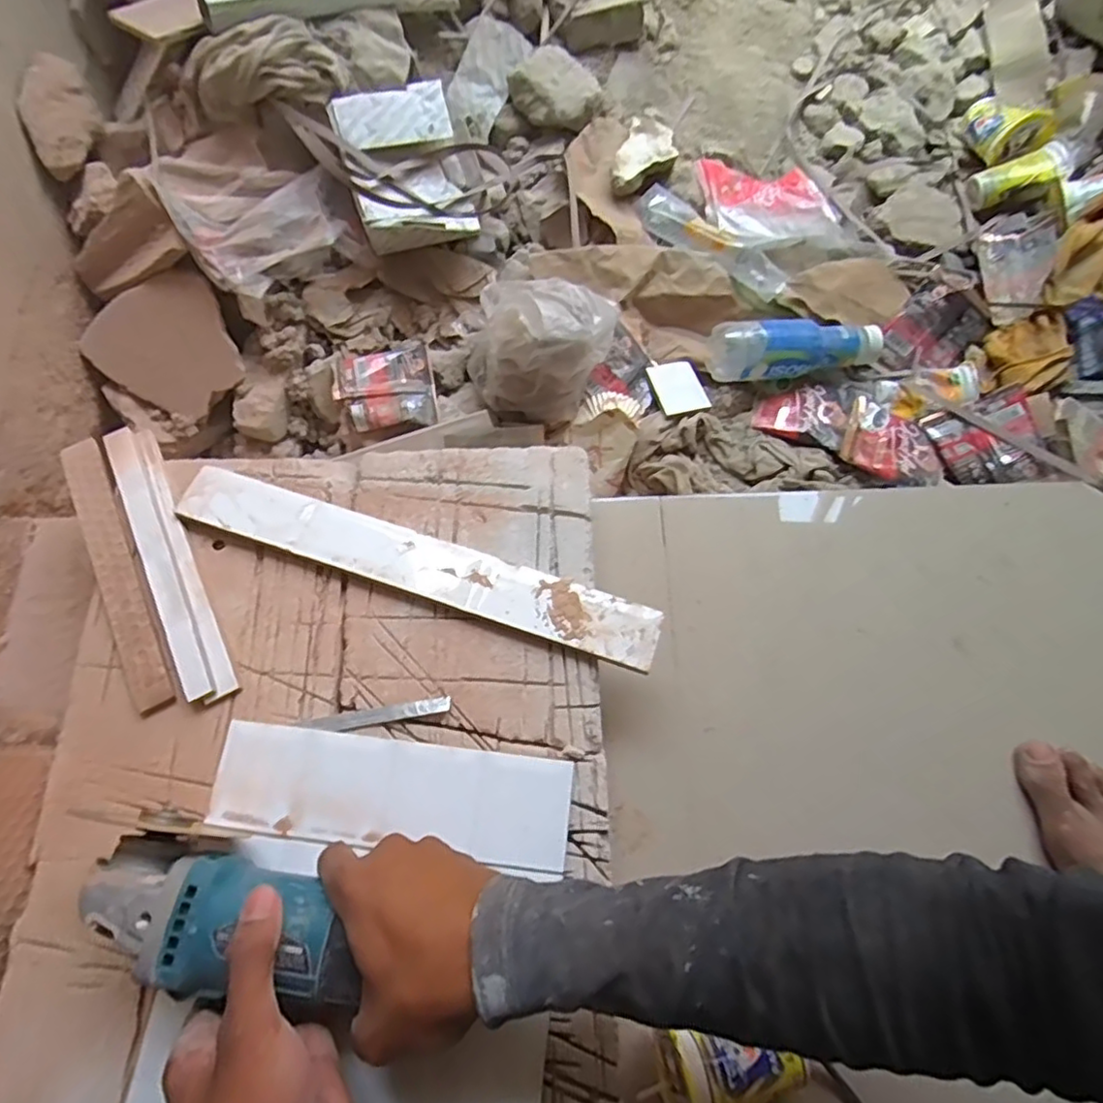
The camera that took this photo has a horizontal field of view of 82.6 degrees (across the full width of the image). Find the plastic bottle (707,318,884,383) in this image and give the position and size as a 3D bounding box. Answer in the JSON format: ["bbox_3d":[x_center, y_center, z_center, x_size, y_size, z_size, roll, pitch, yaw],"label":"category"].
[{"bbox_3d":[0.266,-0.217,0.675,0.184,0.051,0.051,-3,70,0],"label":"plastic bottle"}]

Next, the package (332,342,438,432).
[{"bbox_3d":[-0.183,-0.185,0.696,0.102,0.036,0.097,-11,71,-2],"label":"package"}]

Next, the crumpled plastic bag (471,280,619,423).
[{"bbox_3d":[-0.017,-0.220,0.654,0.148,0.113,0.116,17,72,7],"label":"crumpled plastic bag"}]

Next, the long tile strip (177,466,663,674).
[{"bbox_3d":[-0.109,0.009,0.499,0.394,0.010,0.049,18,72,8],"label":"long tile strip"}]

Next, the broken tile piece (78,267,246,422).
[{"bbox_3d":[-0.414,-0.212,0.674,0.152,0.009,0.133,-19,107,9],"label":"broken tile piece"}]

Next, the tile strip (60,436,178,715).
[{"bbox_3d":[-0.355,0.010,0.510,0.033,0.007,0.256,-27,72,-8],"label":"tile strip"}]

